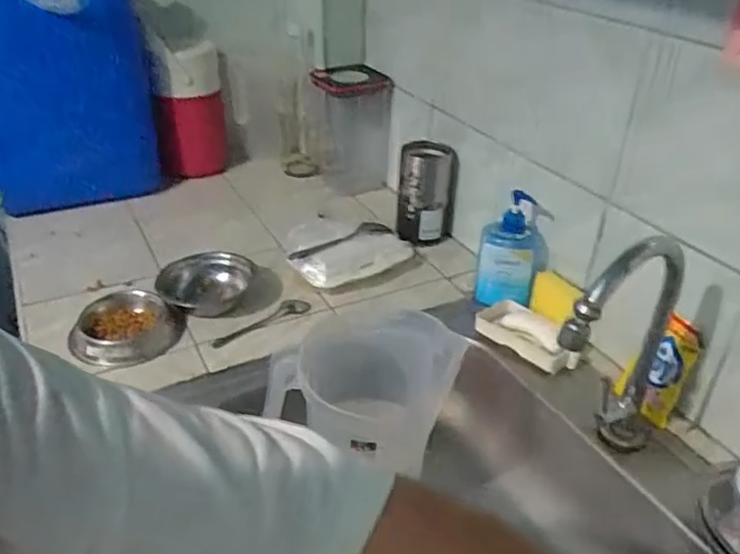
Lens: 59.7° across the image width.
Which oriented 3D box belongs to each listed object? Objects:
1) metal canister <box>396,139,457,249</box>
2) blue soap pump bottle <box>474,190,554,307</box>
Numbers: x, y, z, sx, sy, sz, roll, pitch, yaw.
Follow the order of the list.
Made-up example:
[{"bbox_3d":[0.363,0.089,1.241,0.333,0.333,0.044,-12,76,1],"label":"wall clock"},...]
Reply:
[{"bbox_3d":[0.093,-0.131,1.050,0.090,0.162,0.072,3,32,2],"label":"metal canister"},{"bbox_3d":[0.198,-0.038,0.891,0.089,0.158,0.044,12,34,16],"label":"blue soap pump bottle"}]

